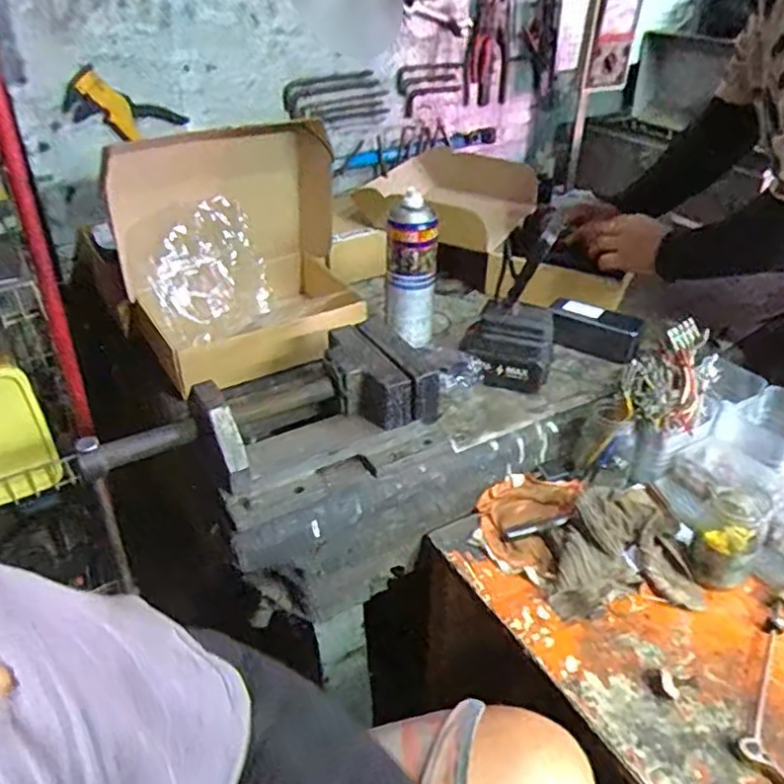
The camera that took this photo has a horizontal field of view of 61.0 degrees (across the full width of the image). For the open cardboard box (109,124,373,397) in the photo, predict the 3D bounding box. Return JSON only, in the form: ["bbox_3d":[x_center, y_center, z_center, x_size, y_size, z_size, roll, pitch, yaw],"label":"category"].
[{"bbox_3d":[-0.206,-0.195,0.883,0.293,0.257,0.240,-12,37,-17],"label":"open cardboard box"}]

